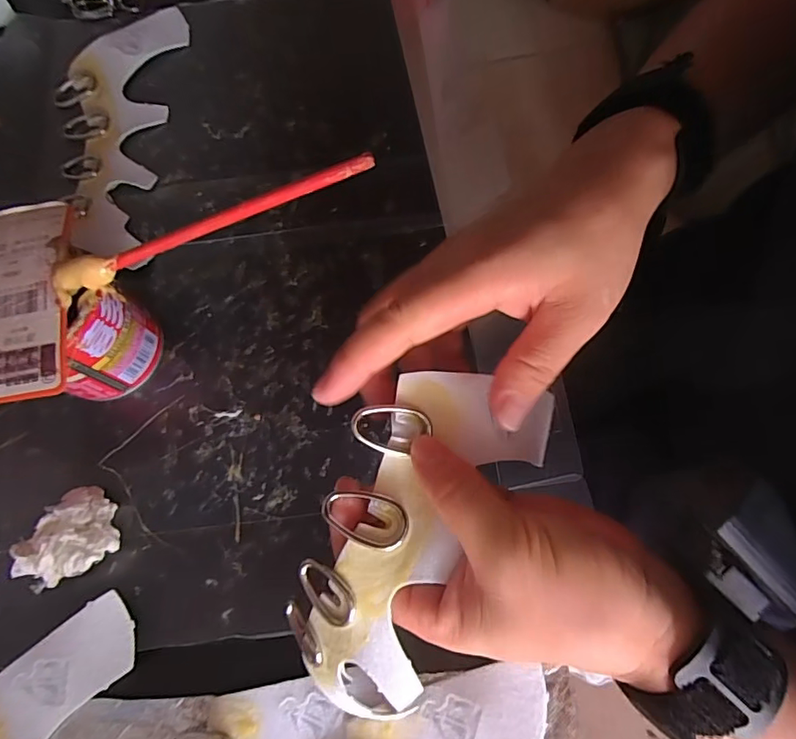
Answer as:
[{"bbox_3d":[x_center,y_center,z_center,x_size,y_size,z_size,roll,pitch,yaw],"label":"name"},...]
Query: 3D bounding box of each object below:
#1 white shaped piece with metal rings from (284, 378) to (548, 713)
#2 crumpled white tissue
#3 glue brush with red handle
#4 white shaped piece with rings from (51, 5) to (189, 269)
[{"bbox_3d":[0.005,0.063,0.204,0.066,0.033,0.137,27,81,9],"label":"white shaped piece with metal rings"},{"bbox_3d":[-0.170,0.085,0.257,0.046,0.024,0.041,-21,73,-4],"label":"crumpled white tissue"},{"bbox_3d":[-0.084,-0.060,0.213,0.157,0.010,0.015,-16,71,15],"label":"glue brush with red handle"},{"bbox_3d":[-0.192,-0.164,0.341,0.083,0.009,0.207,-6,73,0],"label":"white shaped piece with rings"}]

